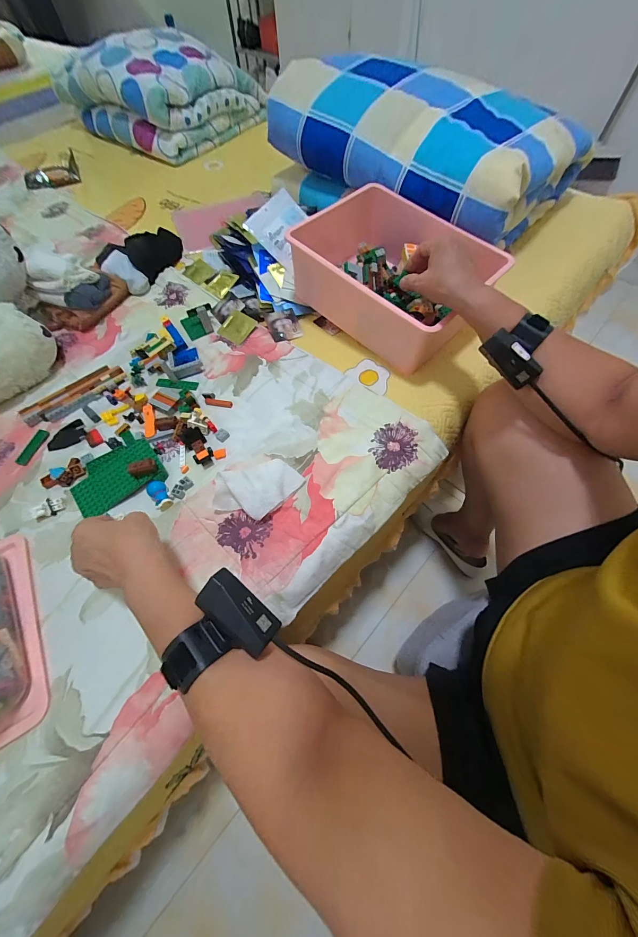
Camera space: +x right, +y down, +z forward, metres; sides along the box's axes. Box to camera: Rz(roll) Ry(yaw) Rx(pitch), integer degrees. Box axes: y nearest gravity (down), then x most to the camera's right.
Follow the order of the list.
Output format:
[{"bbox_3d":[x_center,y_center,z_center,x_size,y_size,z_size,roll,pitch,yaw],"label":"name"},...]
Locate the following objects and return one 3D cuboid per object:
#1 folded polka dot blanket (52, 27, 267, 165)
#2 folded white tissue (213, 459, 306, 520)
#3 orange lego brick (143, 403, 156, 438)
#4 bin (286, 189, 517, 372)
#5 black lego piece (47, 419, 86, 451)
[{"bbox_3d":[-0.520,-1.231,1.016,0.552,0.199,0.402,32,68,18],"label":"folded polka dot blanket"},{"bbox_3d":[-0.085,0.023,0.426,0.083,0.032,0.108,38,70,19],"label":"folded white tissue"},{"bbox_3d":[-0.282,-0.078,0.521,0.018,0.010,0.071,-16,64,-7],"label":"orange lego brick"},{"bbox_3d":[0.133,-0.351,0.560,0.315,0.130,0.265,40,71,19],"label":"bin"},{"bbox_3d":[-0.411,-0.052,0.509,0.060,0.006,0.038,-30,66,-13],"label":"black lego piece"}]

